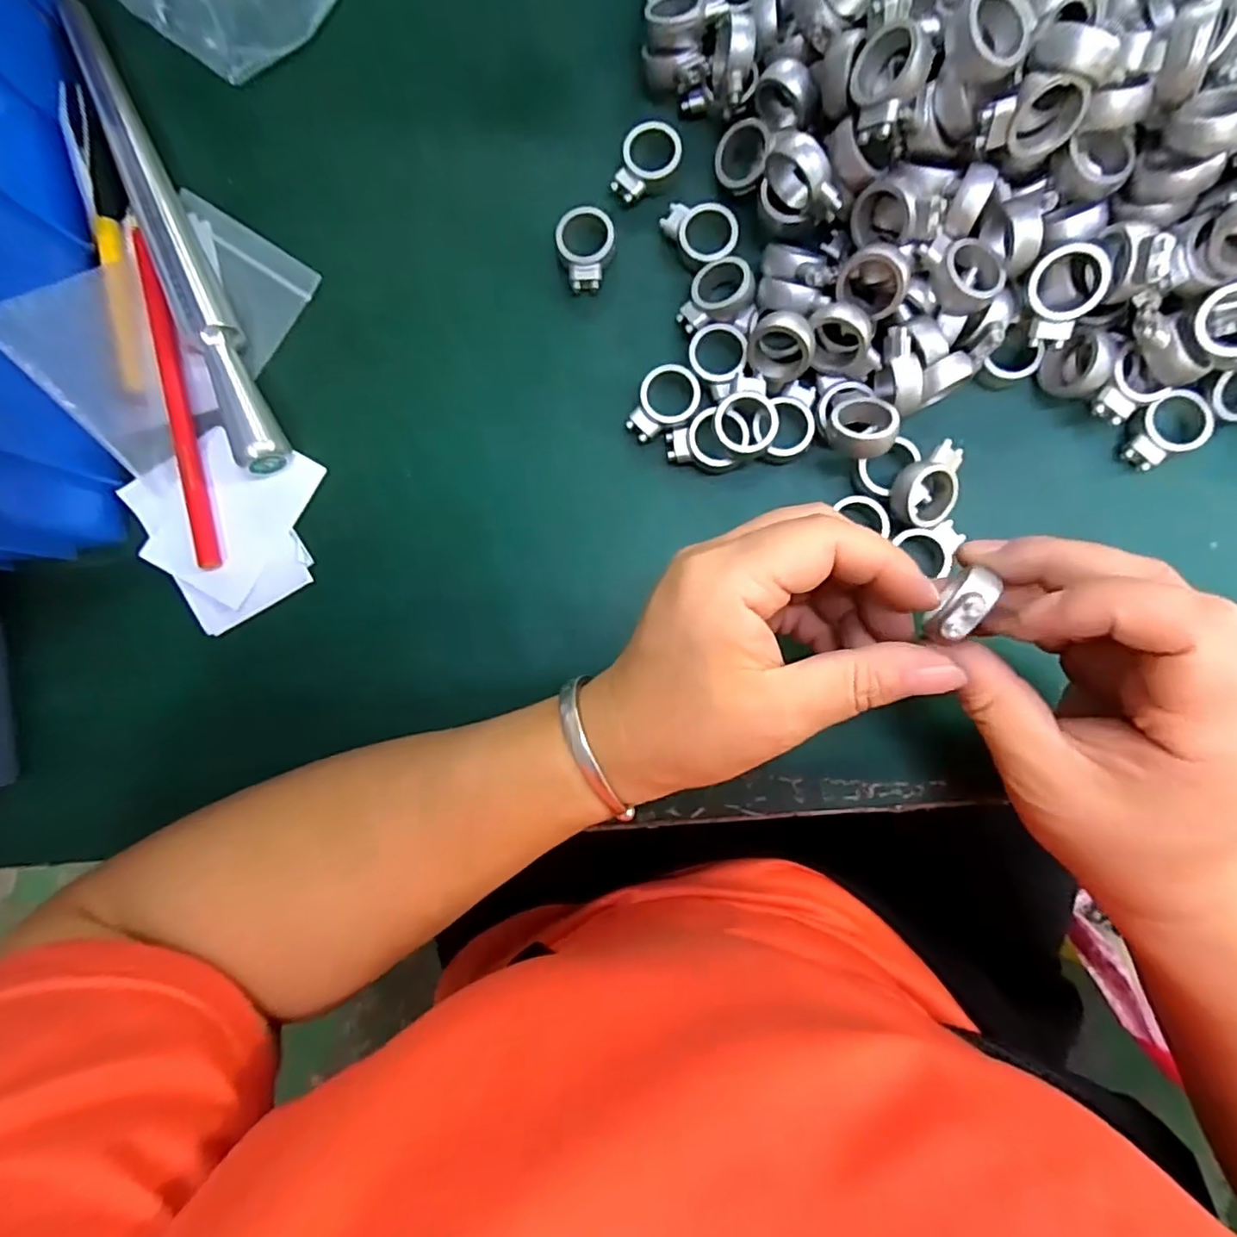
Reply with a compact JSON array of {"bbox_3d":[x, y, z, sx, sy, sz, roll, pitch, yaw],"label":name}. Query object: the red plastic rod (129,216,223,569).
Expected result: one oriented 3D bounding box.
[{"bbox_3d":[-0.196,-0.098,0.271,0.013,0.010,0.154,-11,88,3],"label":"red plastic rod"}]

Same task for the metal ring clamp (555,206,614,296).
[{"bbox_3d":[-0.014,-0.160,0.270,0.024,0.010,0.033,1,88,3],"label":"metal ring clamp"}]

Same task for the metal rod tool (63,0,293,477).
[{"bbox_3d":[-0.196,-0.168,0.273,0.018,0.019,0.226,-24,87,2],"label":"metal rod tool"}]

